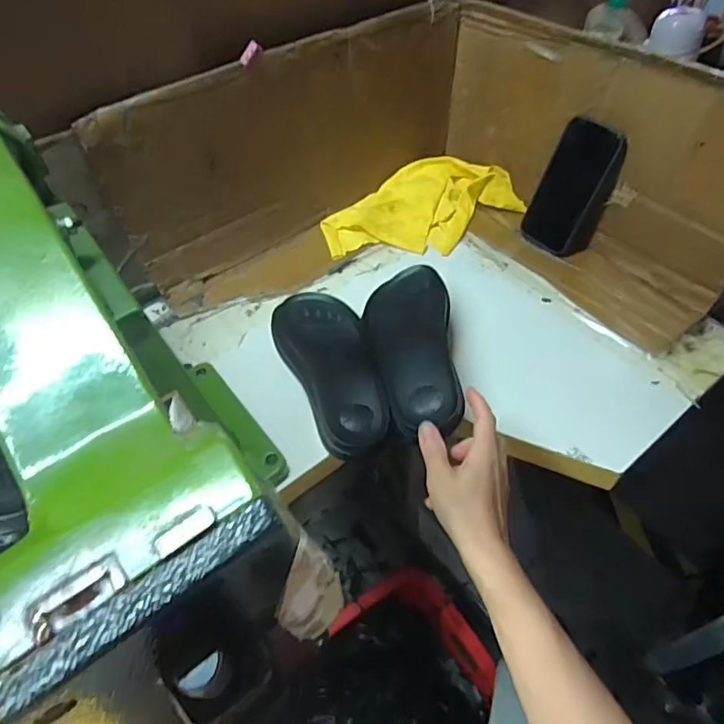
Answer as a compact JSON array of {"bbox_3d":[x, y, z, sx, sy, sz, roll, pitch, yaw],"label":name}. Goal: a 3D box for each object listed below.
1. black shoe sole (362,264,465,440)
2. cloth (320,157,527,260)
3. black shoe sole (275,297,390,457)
[{"bbox_3d":[0.056,-0.022,0.579,0.092,0.043,0.230,-4,47,-2],"label":"black shoe sole"},{"bbox_3d":[0.074,-0.226,0.764,0.284,0.042,0.180,-29,56,-20],"label":"cloth"},{"bbox_3d":[-0.033,0.001,0.580,0.090,0.051,0.228,-17,53,-12],"label":"black shoe sole"}]

